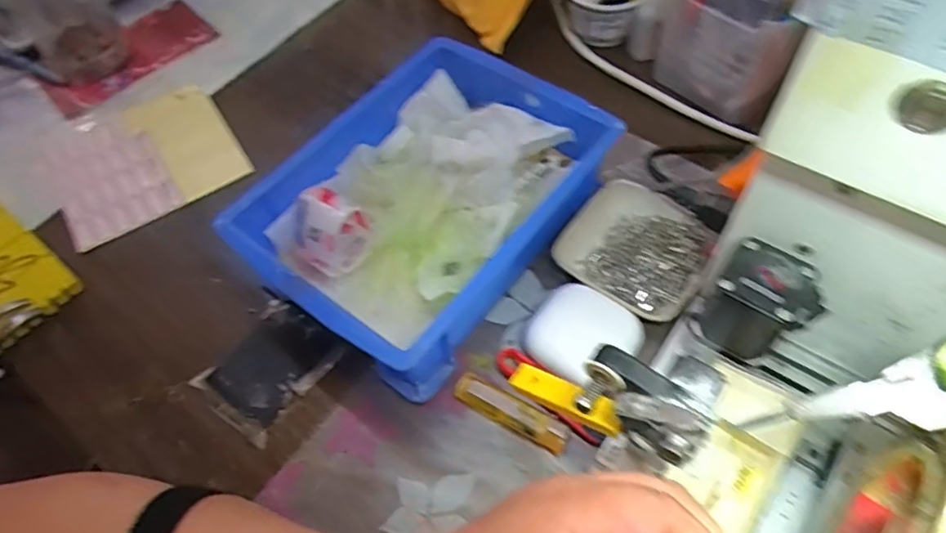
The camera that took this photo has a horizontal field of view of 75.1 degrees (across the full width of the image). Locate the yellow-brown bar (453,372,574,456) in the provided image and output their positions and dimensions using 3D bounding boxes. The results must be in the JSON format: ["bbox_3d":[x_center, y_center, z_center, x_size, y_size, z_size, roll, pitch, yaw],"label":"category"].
[{"bbox_3d":[0.025,0.094,0.398,0.078,0.012,0.019,25,63,18],"label":"yellow-brown bar"}]

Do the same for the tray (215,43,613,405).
[{"bbox_3d":[-0.031,-0.046,0.457,0.179,0.075,0.243,33,65,22],"label":"tray"}]

